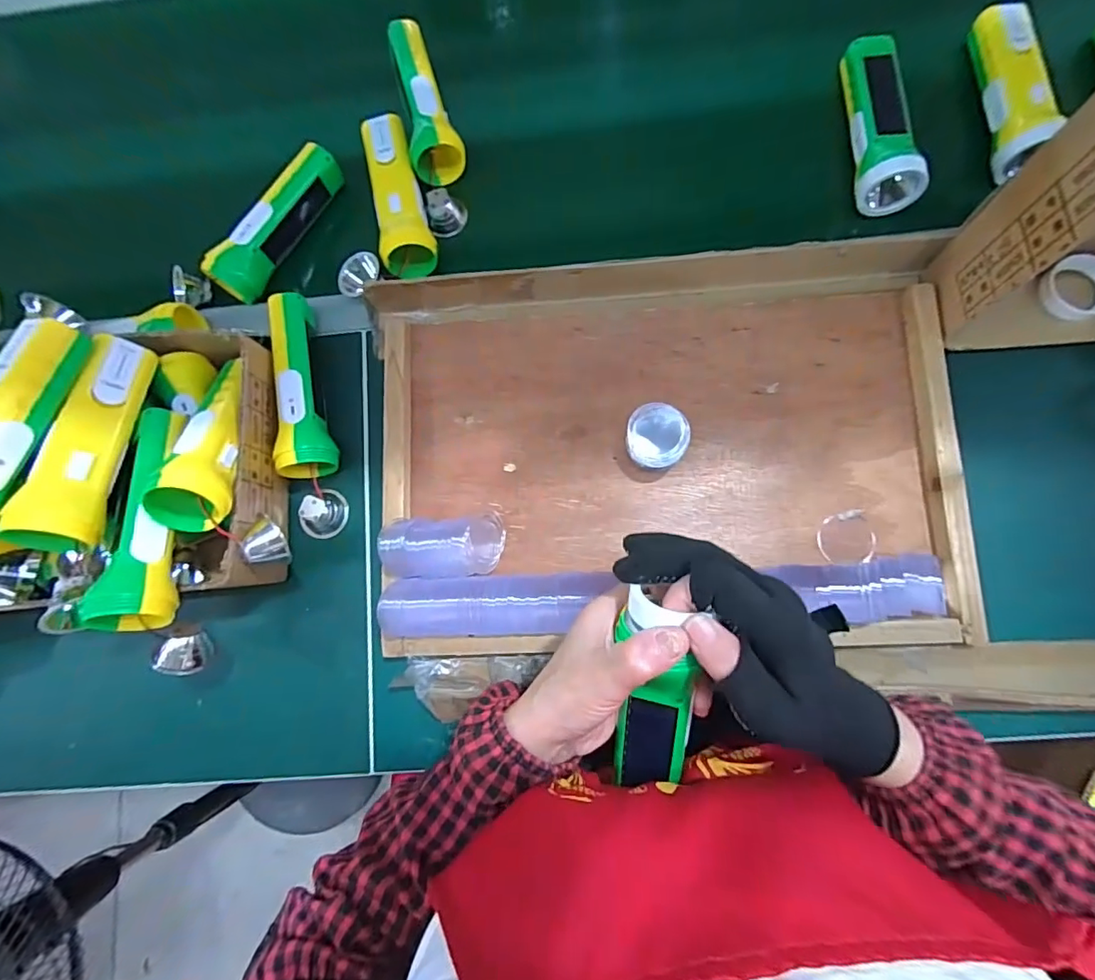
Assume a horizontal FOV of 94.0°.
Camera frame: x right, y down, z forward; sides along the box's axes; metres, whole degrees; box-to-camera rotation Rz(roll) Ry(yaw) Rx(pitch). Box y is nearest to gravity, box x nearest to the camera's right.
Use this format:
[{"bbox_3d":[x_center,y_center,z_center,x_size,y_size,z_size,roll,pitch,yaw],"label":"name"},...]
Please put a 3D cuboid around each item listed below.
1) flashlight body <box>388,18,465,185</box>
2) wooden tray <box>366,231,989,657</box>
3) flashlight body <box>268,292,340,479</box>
[{"bbox_3d":[-0.124,-0.389,0.510,0.049,0.044,0.154,-15,81,1],"label":"flashlight body"},{"bbox_3d":[0.097,-0.036,0.439,0.485,0.036,0.336,-5,81,3],"label":"wooden tray"},{"bbox_3d":[-0.226,-0.093,0.460,0.045,0.045,0.164,-15,81,1],"label":"flashlight body"}]

